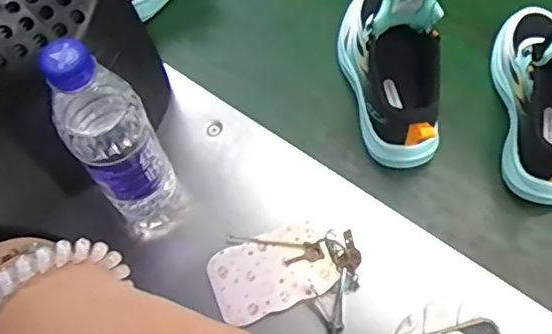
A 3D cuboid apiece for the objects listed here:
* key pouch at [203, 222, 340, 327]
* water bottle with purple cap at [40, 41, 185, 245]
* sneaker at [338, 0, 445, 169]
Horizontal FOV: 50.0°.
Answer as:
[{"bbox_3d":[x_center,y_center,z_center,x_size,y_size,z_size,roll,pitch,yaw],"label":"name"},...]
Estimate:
[{"bbox_3d":[-0.004,0.096,0.538,0.109,0.011,0.068,-19,64,-6],"label":"key pouch"},{"bbox_3d":[-0.125,-0.015,0.473,0.059,0.237,0.054,-31,66,-12],"label":"water bottle with purple cap"},{"bbox_3d":[0.112,-0.117,0.584,0.080,0.140,0.221,-11,63,-2],"label":"sneaker"}]

